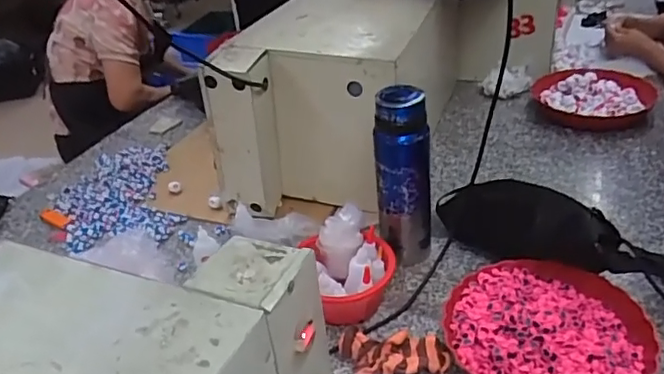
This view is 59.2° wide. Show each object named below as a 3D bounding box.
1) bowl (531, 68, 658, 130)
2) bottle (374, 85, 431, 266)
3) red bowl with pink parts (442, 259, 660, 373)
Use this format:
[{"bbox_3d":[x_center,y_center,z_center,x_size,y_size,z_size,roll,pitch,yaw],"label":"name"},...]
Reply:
[{"bbox_3d":[0.565,-0.191,1.266,0.242,0.049,0.254,6,35,19],"label":"bowl"},{"bbox_3d":[0.105,-0.008,0.863,0.079,0.276,0.061,-2,33,6],"label":"bottle"},{"bbox_3d":[0.272,0.182,0.743,0.236,0.057,0.225,-4,33,3],"label":"red bowl with pink parts"}]

